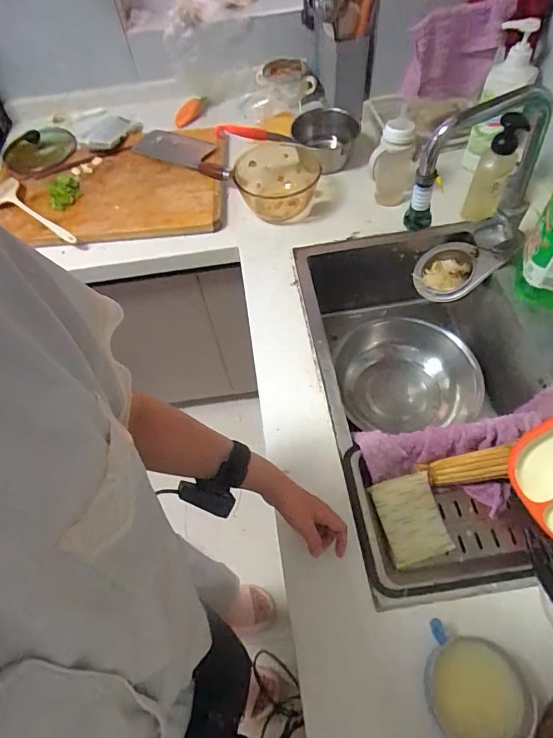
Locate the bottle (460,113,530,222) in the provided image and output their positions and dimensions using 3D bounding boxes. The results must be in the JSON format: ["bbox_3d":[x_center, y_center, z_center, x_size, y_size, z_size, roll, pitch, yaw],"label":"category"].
[{"bbox_3d":[0.398,-0.362,0.802,0.068,0.180,0.051,21,63,17],"label":"bottle"}]

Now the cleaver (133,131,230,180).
[{"bbox_3d":[-0.201,-0.498,1.014,0.285,0.027,0.083,28,65,20],"label":"cleaver"}]

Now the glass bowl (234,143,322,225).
[{"bbox_3d":[-0.002,-0.401,0.939,0.178,0.086,0.160,3,59,7],"label":"glass bowl"}]

